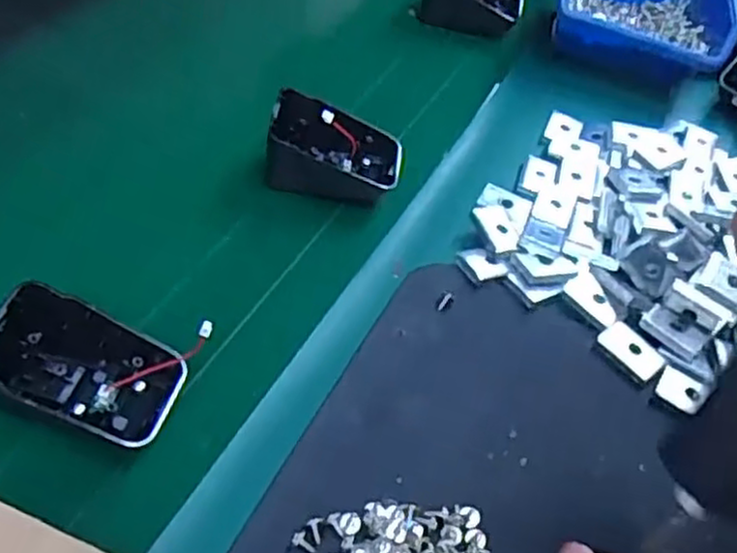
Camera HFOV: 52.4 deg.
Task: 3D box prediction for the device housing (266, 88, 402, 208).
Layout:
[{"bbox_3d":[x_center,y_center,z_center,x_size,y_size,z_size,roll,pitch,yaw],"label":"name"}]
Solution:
[{"bbox_3d":[-0.016,-0.064,0.382,0.065,0.042,0.045,9,50,-5],"label":"device housing"}]

